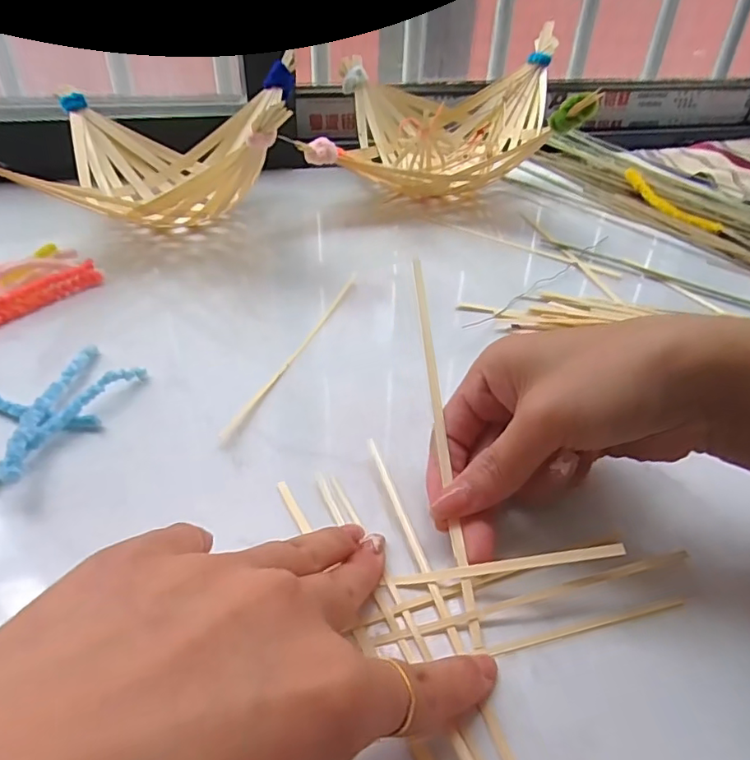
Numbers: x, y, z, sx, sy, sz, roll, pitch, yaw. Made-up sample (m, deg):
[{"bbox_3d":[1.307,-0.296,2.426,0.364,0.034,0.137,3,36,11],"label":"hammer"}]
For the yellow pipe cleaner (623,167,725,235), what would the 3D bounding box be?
[{"bbox_3d":[0.254,-0.155,0.485,0.017,0.022,0.111,-13,41,-18],"label":"yellow pipe cleaner"}]

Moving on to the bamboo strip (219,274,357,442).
[{"bbox_3d":[-0.042,-0.023,0.320,0.006,0.004,0.168,14,40,15],"label":"bamboo strip"}]

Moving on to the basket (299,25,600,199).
[{"bbox_3d":[0.057,-0.225,0.505,0.212,0.103,0.184,4,38,2],"label":"basket"}]

